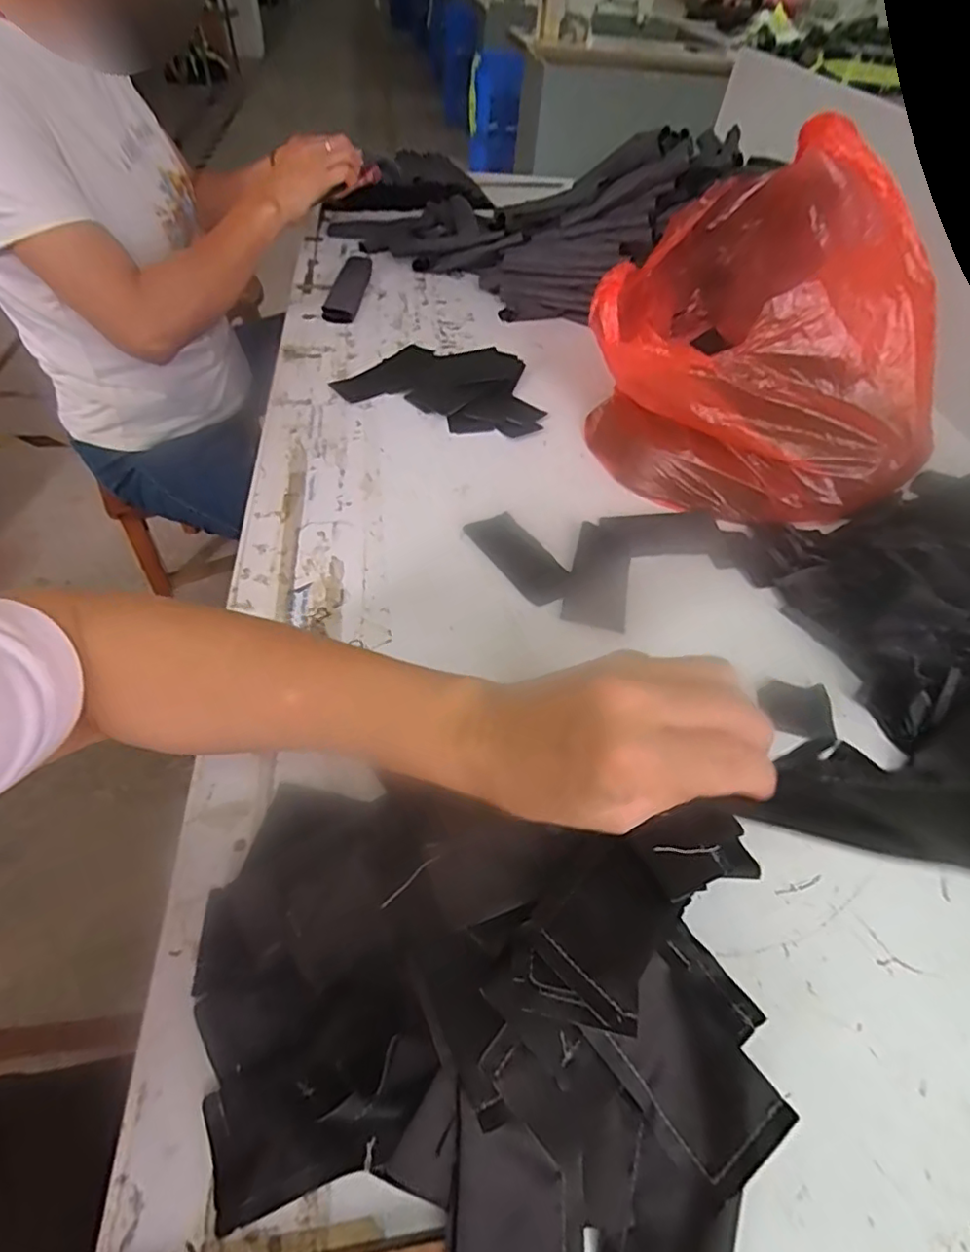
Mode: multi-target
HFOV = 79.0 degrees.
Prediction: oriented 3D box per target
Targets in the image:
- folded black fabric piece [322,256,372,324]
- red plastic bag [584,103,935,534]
[{"bbox_3d":[-0.206,-0.515,0.892,0.049,0.013,0.220,4,50,-3],"label":"folded black fabric piece"},{"bbox_3d":[0.272,-0.342,0.627,0.310,0.250,0.408,8,50,0],"label":"red plastic bag"}]

